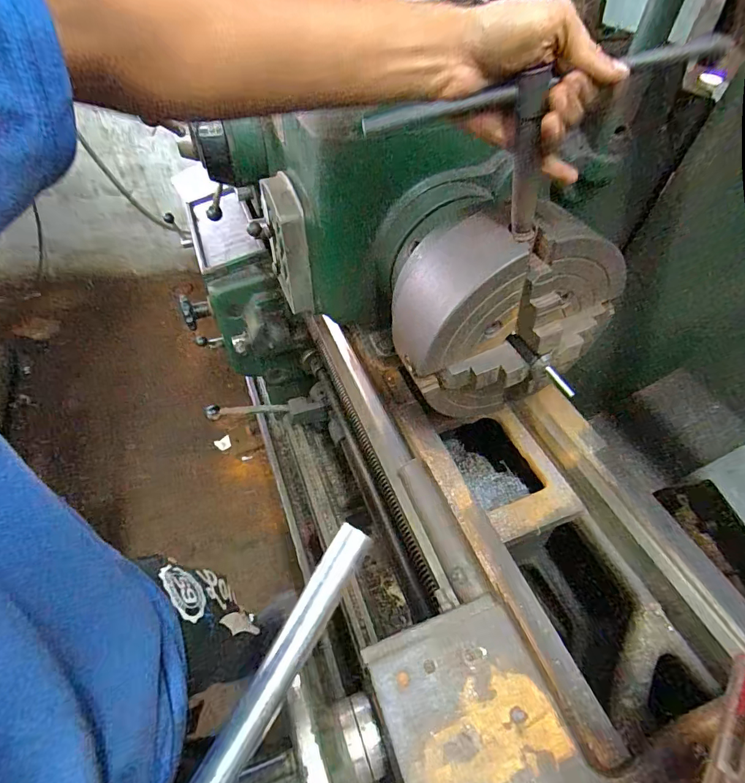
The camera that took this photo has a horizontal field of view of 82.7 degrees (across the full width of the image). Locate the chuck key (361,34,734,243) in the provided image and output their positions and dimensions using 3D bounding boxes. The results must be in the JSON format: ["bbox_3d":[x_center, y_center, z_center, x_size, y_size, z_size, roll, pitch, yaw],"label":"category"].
[{"bbox_3d":[0.115,-0.193,0.339,0.239,0.142,0.028,-1,50,-2],"label":"chuck key"}]

